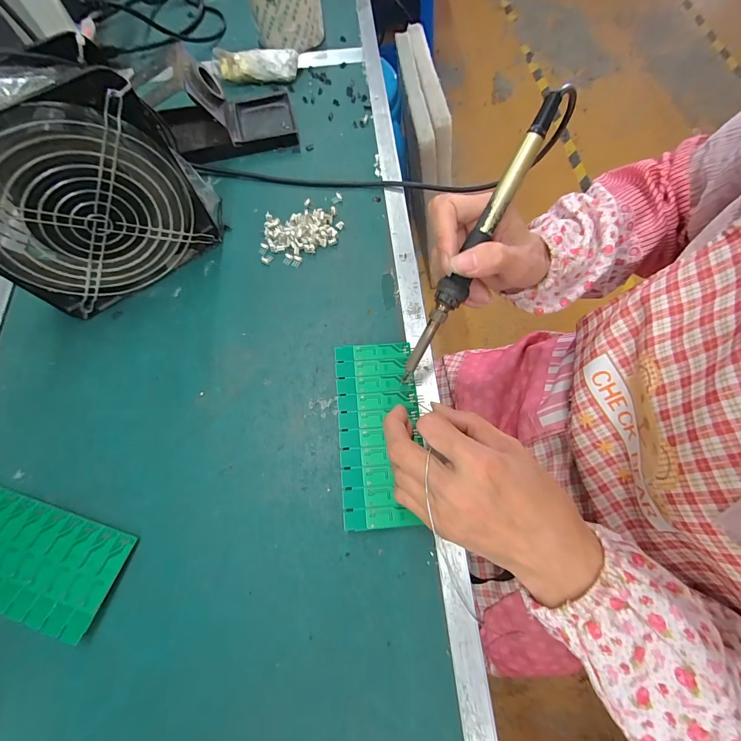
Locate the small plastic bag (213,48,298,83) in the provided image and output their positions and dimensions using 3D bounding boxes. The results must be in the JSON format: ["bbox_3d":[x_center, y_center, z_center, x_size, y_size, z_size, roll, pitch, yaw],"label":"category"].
[{"bbox_3d":[-0.134,-0.362,0.406,0.095,0.032,0.017,1,70,3],"label":"small plastic bag"}]

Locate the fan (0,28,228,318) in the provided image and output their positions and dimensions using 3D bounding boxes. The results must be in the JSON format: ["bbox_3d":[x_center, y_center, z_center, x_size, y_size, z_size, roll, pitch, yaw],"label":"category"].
[{"bbox_3d":[-0.217,-0.134,0.259,0.157,0.157,0.055,-35,72,-10],"label":"fan"}]

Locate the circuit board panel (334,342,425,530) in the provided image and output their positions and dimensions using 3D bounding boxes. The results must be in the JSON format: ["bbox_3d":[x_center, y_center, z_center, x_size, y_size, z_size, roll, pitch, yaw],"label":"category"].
[{"bbox_3d":[0.007,0.043,0.260,0.061,0.004,0.137,-3,69,-4],"label":"circuit board panel"}]

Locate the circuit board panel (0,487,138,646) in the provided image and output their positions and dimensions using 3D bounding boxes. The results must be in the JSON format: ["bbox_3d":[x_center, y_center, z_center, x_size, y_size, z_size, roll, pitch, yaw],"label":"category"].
[{"bbox_3d":[-0.242,0.128,0.239,0.140,0.010,0.062,15,71,8],"label":"circuit board panel"}]

